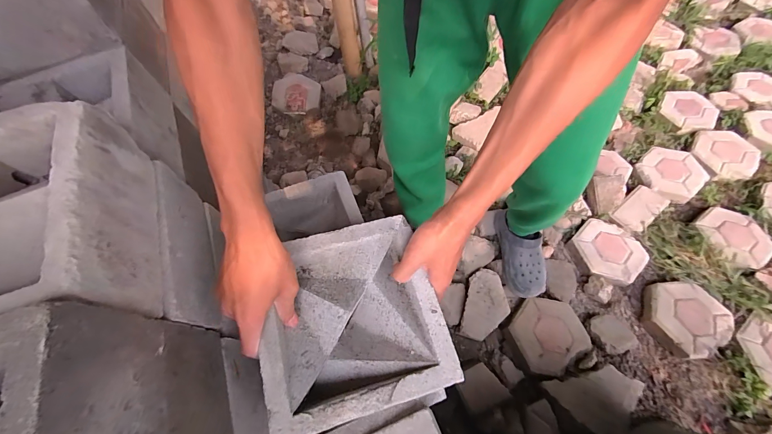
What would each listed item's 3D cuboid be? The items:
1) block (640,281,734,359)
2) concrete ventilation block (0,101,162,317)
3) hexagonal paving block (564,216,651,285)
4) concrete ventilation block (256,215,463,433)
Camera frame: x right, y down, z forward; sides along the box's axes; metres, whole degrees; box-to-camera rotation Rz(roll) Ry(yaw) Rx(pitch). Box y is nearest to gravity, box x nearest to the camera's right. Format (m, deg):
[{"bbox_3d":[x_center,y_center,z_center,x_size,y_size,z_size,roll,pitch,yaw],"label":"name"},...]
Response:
[{"bbox_3d":[0.832,0.270,0.900,0.216,0.052,0.195,-22,62,-9],"label":"block"},{"bbox_3d":[-0.325,0.021,0.281,0.189,0.104,0.199,-19,61,-7],"label":"concrete ventilation block"},{"bbox_3d":[0.684,0.104,1.004,0.202,0.046,0.193,-38,65,-17],"label":"hexagonal paving block"},{"bbox_3d":[-0.038,0.122,0.387,0.194,0.093,0.197,-17,61,-6],"label":"concrete ventilation block"}]

